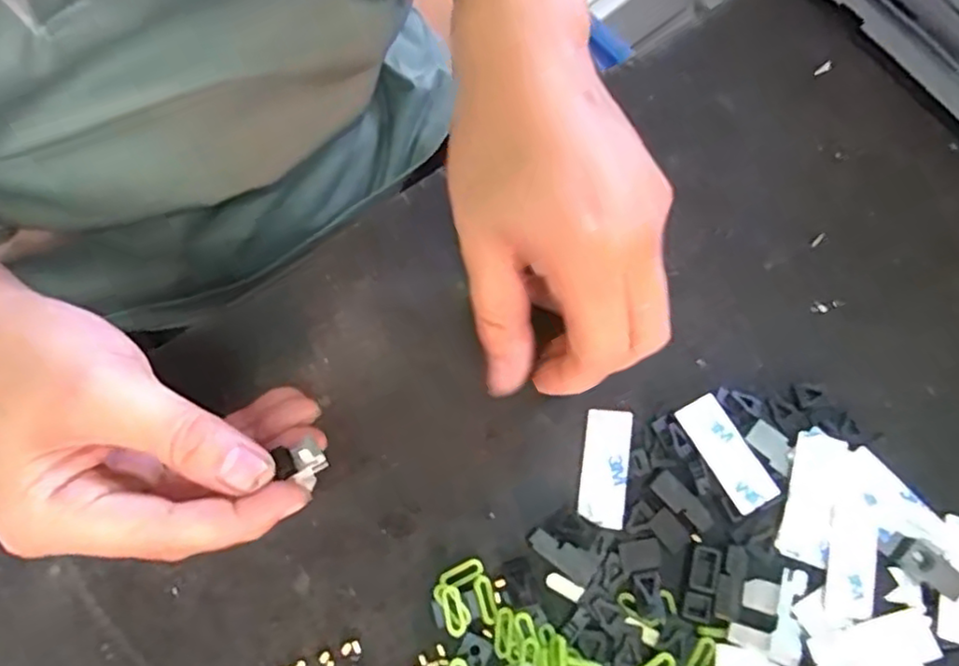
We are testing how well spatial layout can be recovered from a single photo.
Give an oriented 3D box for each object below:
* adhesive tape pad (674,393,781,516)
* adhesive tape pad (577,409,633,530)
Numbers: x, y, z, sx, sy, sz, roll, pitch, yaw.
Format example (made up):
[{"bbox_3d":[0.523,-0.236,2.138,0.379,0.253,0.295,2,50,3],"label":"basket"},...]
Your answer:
[{"bbox_3d":[0.109,0.053,0.292,0.020,0.004,0.052,-27,69,-6],"label":"adhesive tape pad"},{"bbox_3d":[0.056,0.059,0.292,0.019,0.004,0.051,9,74,1],"label":"adhesive tape pad"}]

